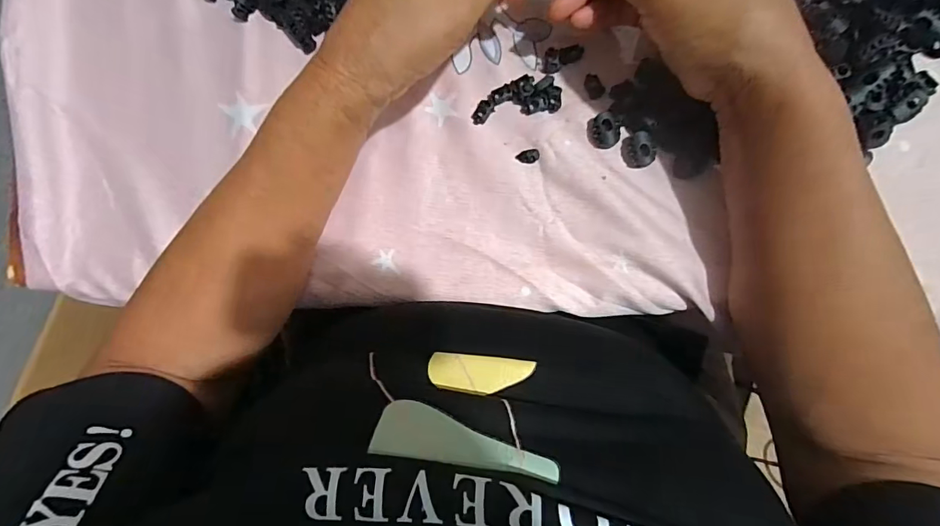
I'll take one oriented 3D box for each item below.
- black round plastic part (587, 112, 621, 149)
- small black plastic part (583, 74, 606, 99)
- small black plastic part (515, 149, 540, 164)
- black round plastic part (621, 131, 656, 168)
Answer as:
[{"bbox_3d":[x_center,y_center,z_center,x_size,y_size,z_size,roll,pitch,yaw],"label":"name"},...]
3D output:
[{"bbox_3d":[0.087,-0.086,0.296,0.020,0.007,0.022,0,87,8],"label":"black round plastic part"},{"bbox_3d":[0.081,-0.117,0.301,0.011,0.004,0.018,-30,84,6],"label":"small black plastic part"},{"bbox_3d":[0.039,-0.071,0.304,0.015,0.004,0.009,-3,89,7],"label":"small black plastic part"},{"bbox_3d":[0.109,-0.072,0.293,0.019,0.007,0.022,-23,84,7],"label":"black round plastic part"}]

